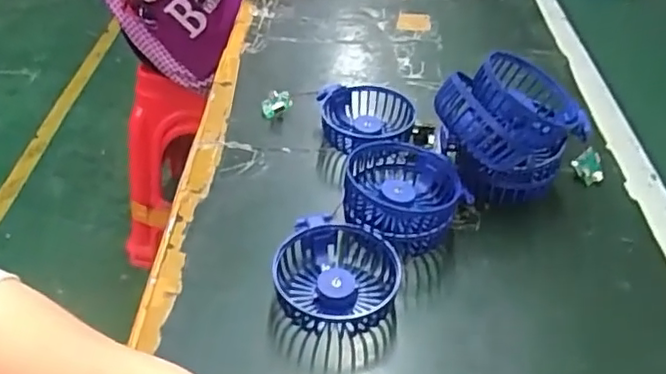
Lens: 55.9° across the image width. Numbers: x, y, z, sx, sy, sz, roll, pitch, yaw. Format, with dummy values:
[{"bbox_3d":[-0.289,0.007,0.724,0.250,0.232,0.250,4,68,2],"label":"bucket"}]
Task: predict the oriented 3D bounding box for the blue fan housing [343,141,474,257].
[{"bbox_3d":[0.057,0.010,0.513,0.095,0.047,0.094,7,41,5],"label":"blue fan housing"}]

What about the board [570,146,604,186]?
[{"bbox_3d":[0.233,-0.019,0.573,0.026,0.032,0.012,-40,19,-11],"label":"board"}]

